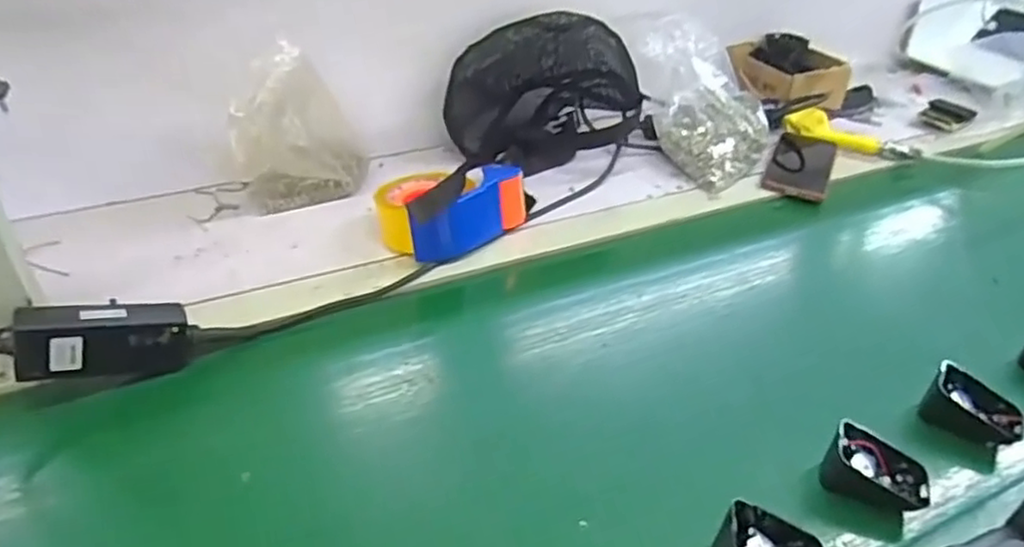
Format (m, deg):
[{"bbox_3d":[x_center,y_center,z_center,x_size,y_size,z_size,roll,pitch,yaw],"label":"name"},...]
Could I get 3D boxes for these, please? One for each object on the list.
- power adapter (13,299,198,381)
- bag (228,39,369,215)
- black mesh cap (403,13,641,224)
[{"bbox_3d":[-0.318,0.053,0.539,0.120,0.052,0.027,2,29,-36],"label":"power adapter"},{"bbox_3d":[-0.239,-0.160,0.773,0.140,0.164,0.097,-6,33,-14],"label":"bag"},{"bbox_3d":[0.029,-0.236,0.884,0.225,0.177,0.159,-12,35,-22],"label":"black mesh cap"}]

